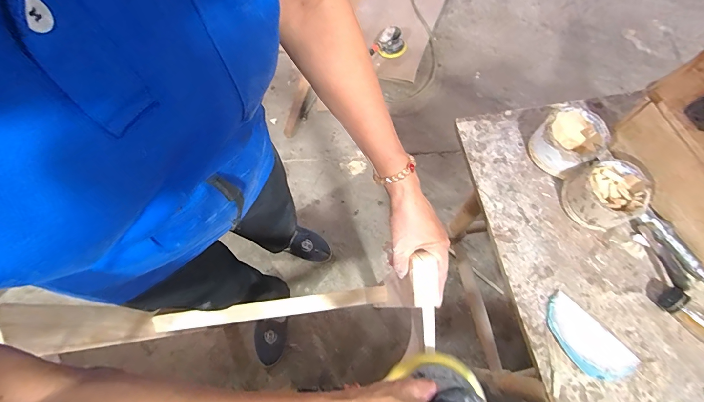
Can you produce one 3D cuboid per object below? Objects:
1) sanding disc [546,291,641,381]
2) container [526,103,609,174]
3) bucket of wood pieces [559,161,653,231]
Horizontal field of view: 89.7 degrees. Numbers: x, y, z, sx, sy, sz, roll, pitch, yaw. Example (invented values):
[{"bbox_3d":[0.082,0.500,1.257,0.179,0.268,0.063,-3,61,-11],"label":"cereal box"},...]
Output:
[{"bbox_3d":[0.289,0.174,0.437,0.061,0.006,0.114,-40,72,-17],"label":"sanding disc"},{"bbox_3d":[0.309,-0.084,0.514,0.088,0.063,0.081,-29,68,-13],"label":"container"},{"bbox_3d":[0.342,-0.010,0.484,0.080,0.061,0.088,0,65,-1],"label":"bucket of wood pieces"}]

